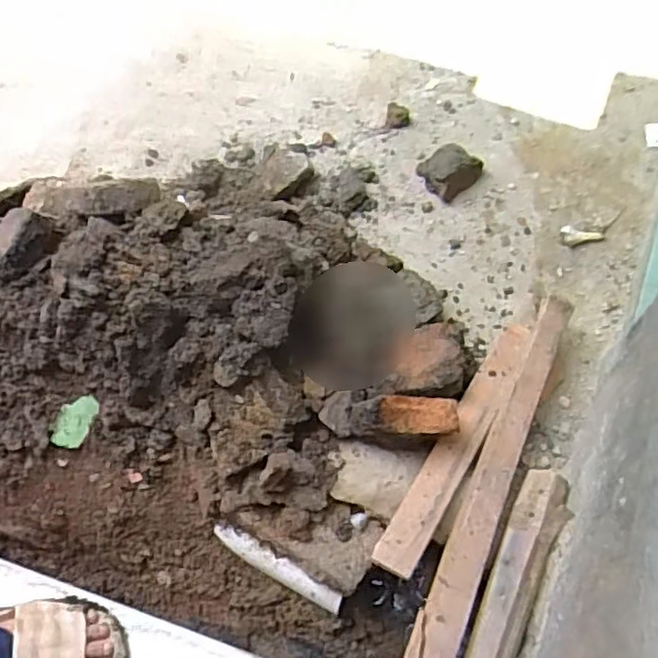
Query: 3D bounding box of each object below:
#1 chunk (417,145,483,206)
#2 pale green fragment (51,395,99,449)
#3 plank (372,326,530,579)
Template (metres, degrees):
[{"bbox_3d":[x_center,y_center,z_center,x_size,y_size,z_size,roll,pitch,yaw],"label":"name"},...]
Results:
[{"bbox_3d":[0.211,-0.277,1.154,0.117,0.066,0.083,13,65,12],"label":"chunk"},{"bbox_3d":[-0.380,0.138,0.968,0.049,0.005,0.090,27,100,-5],"label":"pale green fragment"},{"bbox_3d":[0.186,0.152,0.910,0.062,0.018,0.415,19,58,33],"label":"plank"}]

